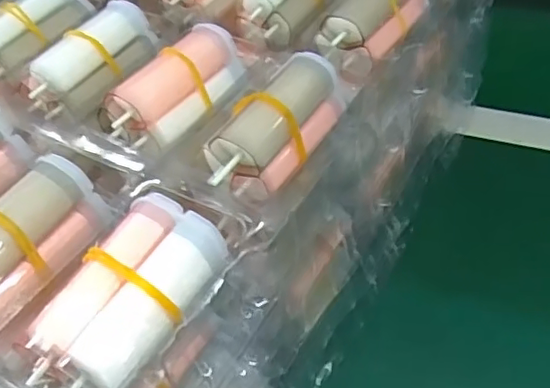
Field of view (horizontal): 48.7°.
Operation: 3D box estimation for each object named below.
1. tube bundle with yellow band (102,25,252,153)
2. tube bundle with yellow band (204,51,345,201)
[{"bbox_3d":[-0.044,-0.050,0.271,0.034,0.029,0.066,24,53,26],"label":"tube bundle with yellow band"},{"bbox_3d":[0.001,-0.029,0.246,0.027,0.024,0.070,24,52,26],"label":"tube bundle with yellow band"}]

